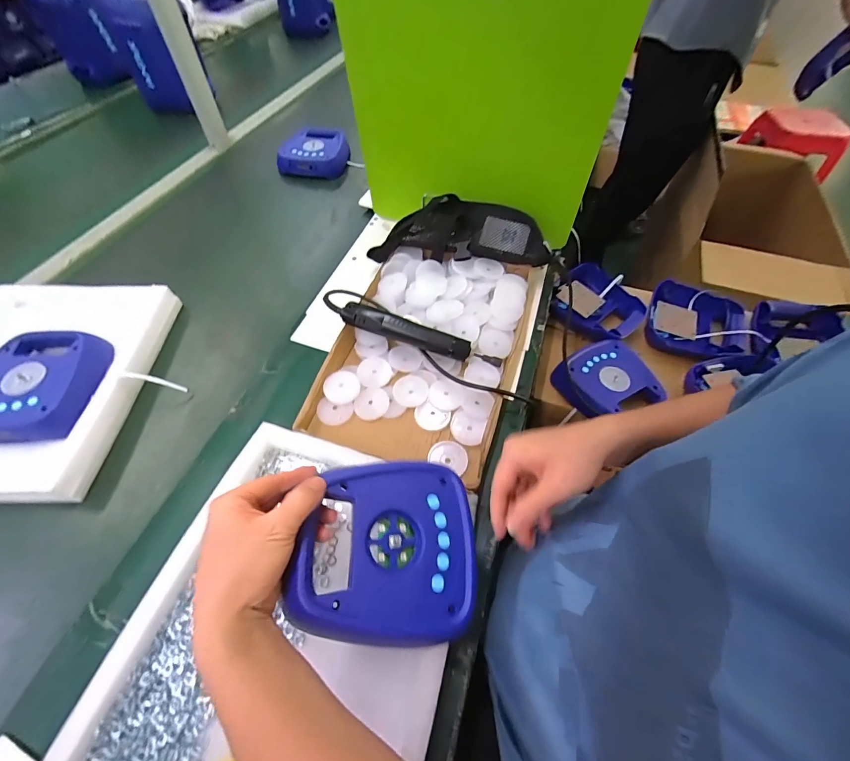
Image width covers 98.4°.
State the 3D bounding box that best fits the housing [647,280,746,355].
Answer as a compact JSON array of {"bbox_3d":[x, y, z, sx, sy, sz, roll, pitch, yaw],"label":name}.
[{"bbox_3d":[0.550,-0.121,0.747,0.173,0.052,0.150,20,59,13],"label":"housing"}]

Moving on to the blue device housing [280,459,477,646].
[{"bbox_3d":[-0.036,0.156,0.349,0.165,0.038,0.151,8,59,-14],"label":"blue device housing"}]

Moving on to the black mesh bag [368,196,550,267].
[{"bbox_3d":[0.064,-0.251,0.648,0.311,0.077,0.105,9,57,7],"label":"black mesh bag"}]

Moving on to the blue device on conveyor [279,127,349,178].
[{"bbox_3d":[-0.271,-0.580,0.924,0.165,0.043,0.161,4,57,3],"label":"blue device on conveyor"}]

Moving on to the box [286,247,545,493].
[{"bbox_3d":[0.011,-0.061,0.573,0.274,0.053,0.390,17,59,11],"label":"box"}]

